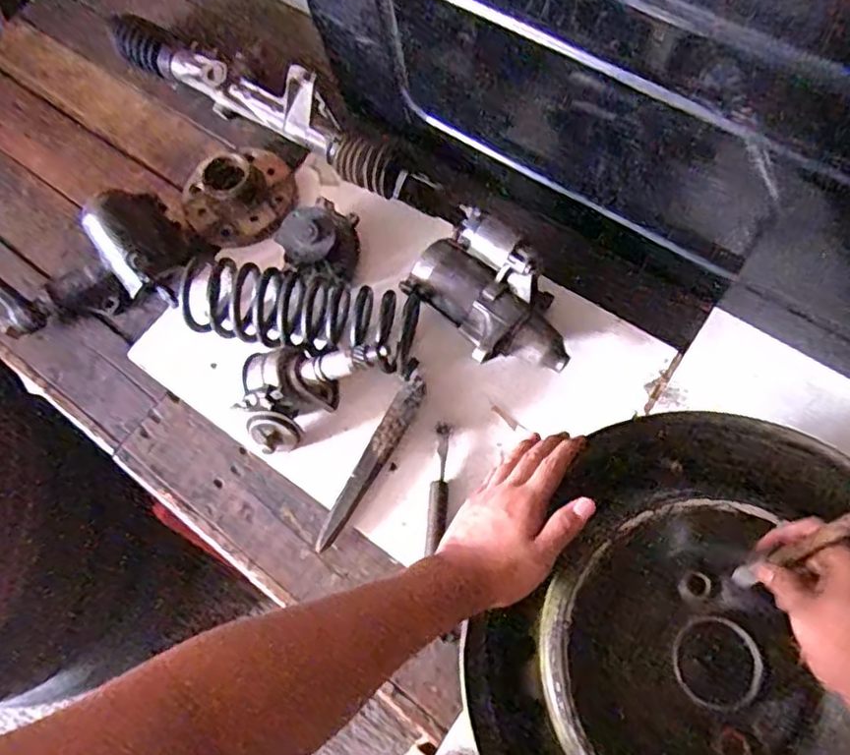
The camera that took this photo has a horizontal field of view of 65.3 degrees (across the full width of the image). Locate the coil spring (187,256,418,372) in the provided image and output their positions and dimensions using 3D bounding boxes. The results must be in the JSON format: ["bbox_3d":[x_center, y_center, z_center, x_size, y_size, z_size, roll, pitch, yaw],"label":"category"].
[{"bbox_3d":[-0.144,-0.076,0.739,0.267,0.087,0.093,14,69,9],"label":"coil spring"}]

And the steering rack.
[{"bbox_3d":[-0.195,-0.352,0.853,0.538,0.073,0.062,32,73,15],"label":"steering rack"}]

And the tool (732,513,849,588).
[{"bbox_3d":[0.253,0.118,0.452,0.012,0.158,0.015,13,59,3],"label":"tool"}]

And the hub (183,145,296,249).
[{"bbox_3d":[-0.235,-0.232,0.827,0.142,0.062,0.131,-23,68,-6],"label":"hub"}]

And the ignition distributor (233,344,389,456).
[{"bbox_3d":[-0.129,0.002,0.706,0.158,0.089,0.096,-35,70,-11],"label":"ignition distributor"}]

